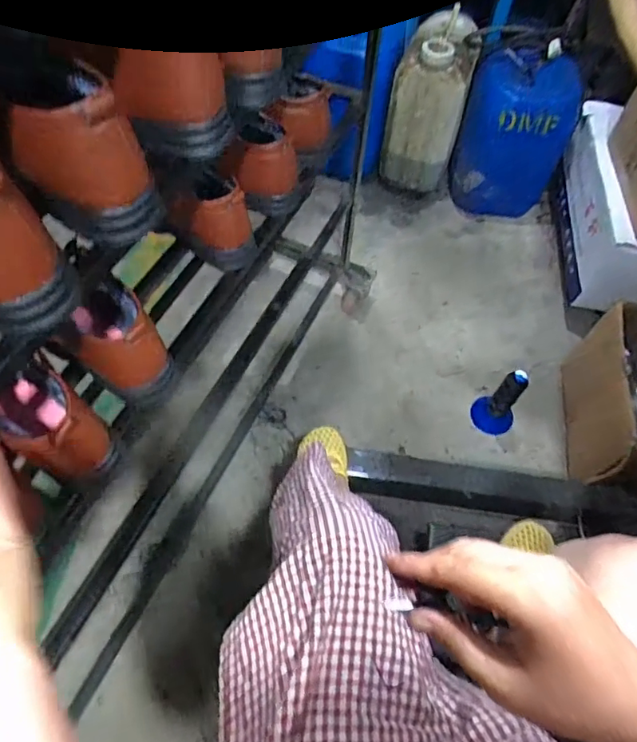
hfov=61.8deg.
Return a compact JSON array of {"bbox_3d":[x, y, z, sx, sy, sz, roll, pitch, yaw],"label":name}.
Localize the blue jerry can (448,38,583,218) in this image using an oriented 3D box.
[{"bbox_3d":[0.582,-0.715,1.571,0.299,0.452,0.289,2,58,-3],"label":"blue jerry can"}]

